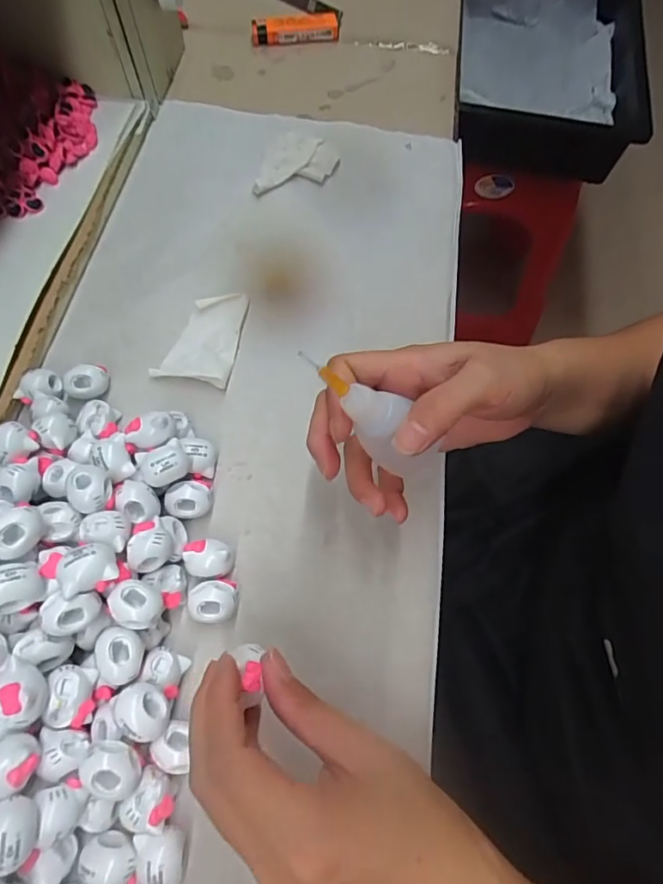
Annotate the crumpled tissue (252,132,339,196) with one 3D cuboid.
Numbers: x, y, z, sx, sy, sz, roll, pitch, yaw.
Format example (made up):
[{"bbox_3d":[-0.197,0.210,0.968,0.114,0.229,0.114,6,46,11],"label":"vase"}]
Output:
[{"bbox_3d":[-0.032,-0.226,0.415,0.069,0.017,0.045,-14,67,-8],"label":"crumpled tissue"}]

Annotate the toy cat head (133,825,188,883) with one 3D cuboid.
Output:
[{"bbox_3d":[-0.074,0.183,0.226,0.021,0.020,0.023,1,66,-1],"label":"toy cat head"}]

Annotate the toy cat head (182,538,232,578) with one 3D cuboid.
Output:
[{"bbox_3d":[-0.066,0.064,0.280,0.026,0.020,0.019,4,66,0],"label":"toy cat head"}]

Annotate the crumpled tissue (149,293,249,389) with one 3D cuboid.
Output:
[{"bbox_3d":[-0.084,-0.071,0.343,0.045,0.013,0.069,11,66,3],"label":"crumpled tissue"}]

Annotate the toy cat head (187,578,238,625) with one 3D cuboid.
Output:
[{"bbox_3d":[-0.062,0.084,0.271,0.024,0.019,0.022,3,66,0],"label":"toy cat head"}]

